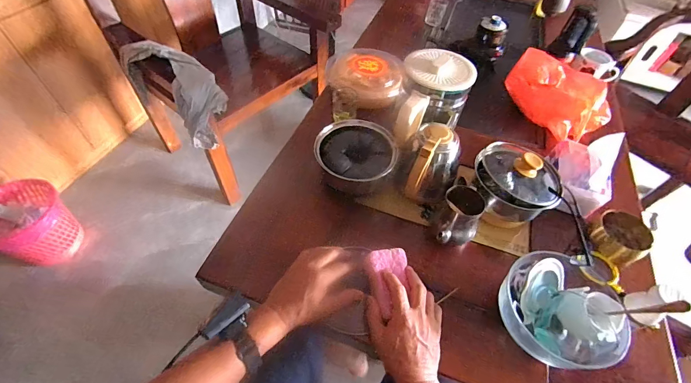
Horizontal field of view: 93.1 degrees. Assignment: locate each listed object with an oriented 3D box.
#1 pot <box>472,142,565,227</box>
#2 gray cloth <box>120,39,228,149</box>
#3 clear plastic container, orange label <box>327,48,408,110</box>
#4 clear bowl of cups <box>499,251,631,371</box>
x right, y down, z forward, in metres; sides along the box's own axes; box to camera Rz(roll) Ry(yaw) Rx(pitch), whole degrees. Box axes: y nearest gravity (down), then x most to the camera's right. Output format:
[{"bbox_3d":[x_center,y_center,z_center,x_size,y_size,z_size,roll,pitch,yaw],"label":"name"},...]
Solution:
[{"bbox_3d":[0.332,-0.021,0.645,0.154,0.130,0.129,26,56,16],"label":"pot"},{"bbox_3d":[-0.546,-0.344,1.097,0.345,0.230,0.167,37,59,22],"label":"gray cloth"},{"bbox_3d":[0.059,-0.301,0.852,0.190,0.065,0.179,-9,54,-10],"label":"clear plastic container, orange label"},{"bbox_3d":[0.342,0.187,0.523,0.167,0.091,0.168,2,53,-2],"label":"clear bowl of cups"}]

